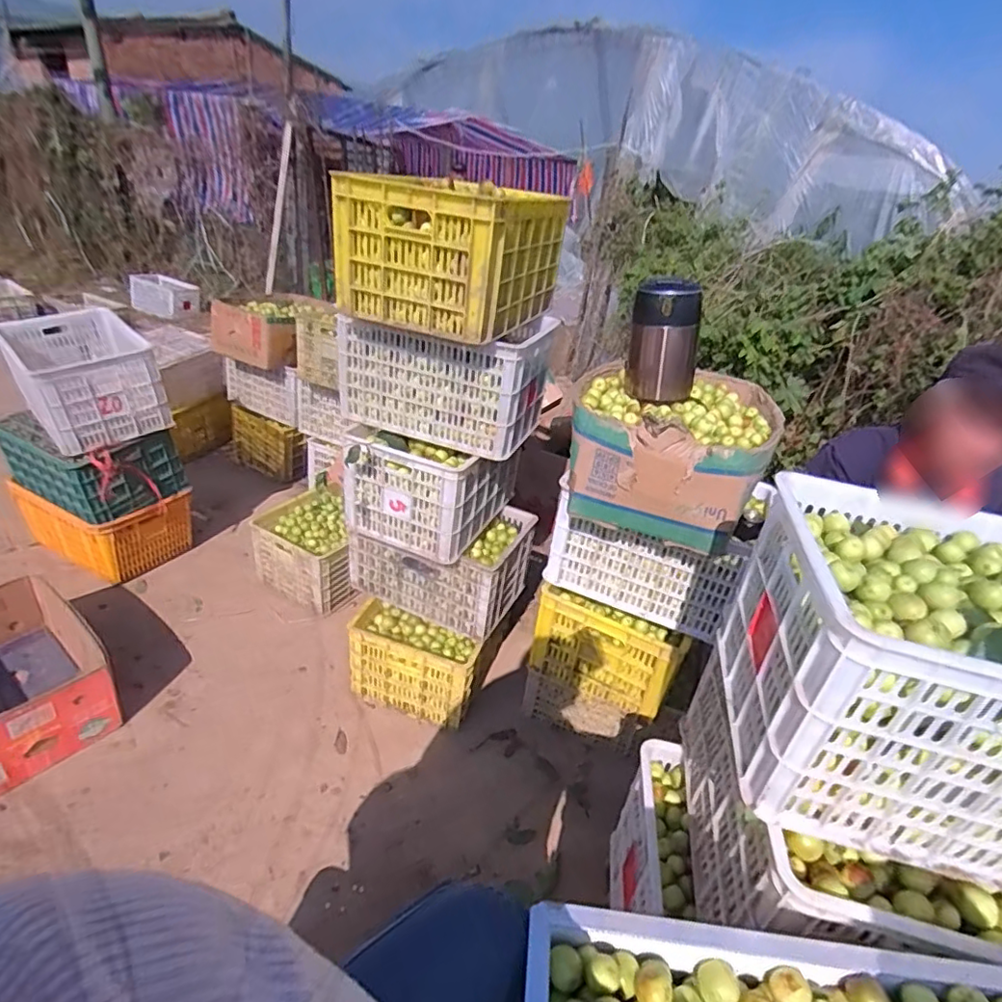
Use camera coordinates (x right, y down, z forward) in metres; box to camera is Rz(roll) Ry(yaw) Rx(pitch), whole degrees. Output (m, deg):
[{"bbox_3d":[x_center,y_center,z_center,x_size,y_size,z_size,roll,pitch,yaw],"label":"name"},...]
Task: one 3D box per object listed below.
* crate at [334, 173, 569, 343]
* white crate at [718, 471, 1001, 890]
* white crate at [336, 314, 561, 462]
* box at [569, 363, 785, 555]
[{"bbox_3d":[-0.111,-0.563,1.322,0.377,0.259,0.462,17,30,17],"label":"crate"},{"bbox_3d":[0.553,0.203,0.675,0.489,0.266,0.350,12,29,8],"label":"white crate"},{"bbox_3d":[-0.144,-0.315,1.463,0.465,0.261,0.265,17,30,17],"label":"white crate"},{"bbox_3d":[0.377,-0.124,1.319,0.421,0.233,0.524,13,30,11],"label":"box"}]

